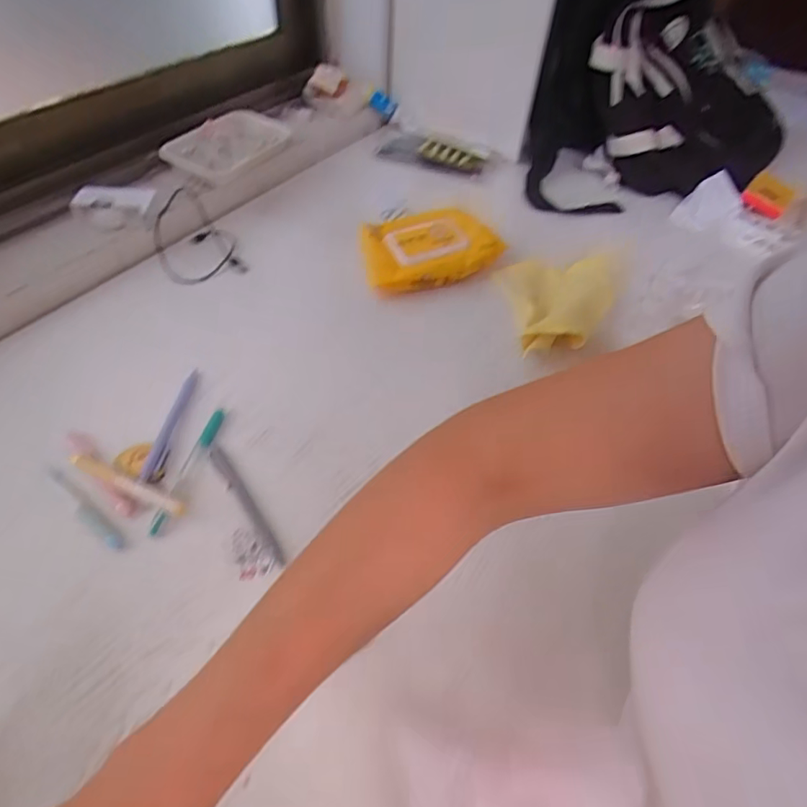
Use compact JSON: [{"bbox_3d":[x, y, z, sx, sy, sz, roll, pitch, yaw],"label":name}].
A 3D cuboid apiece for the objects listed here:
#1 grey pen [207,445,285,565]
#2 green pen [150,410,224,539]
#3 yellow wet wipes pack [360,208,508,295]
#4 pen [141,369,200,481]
[{"bbox_3d":[-0.134,0.084,0.448,0.012,0.012,0.126,-29,57,-24],"label":"grey pen"},{"bbox_3d":[-0.190,0.054,0.464,0.018,0.011,0.129,13,51,7],"label":"green pen"},{"bbox_3d":[0.032,-0.196,0.665,0.180,0.039,0.113,-13,52,-13],"label":"yellow wet wipes pack"},{"bbox_3d":[-0.220,0.018,0.498,0.016,0.008,0.136,4,50,0],"label":"pen"}]

